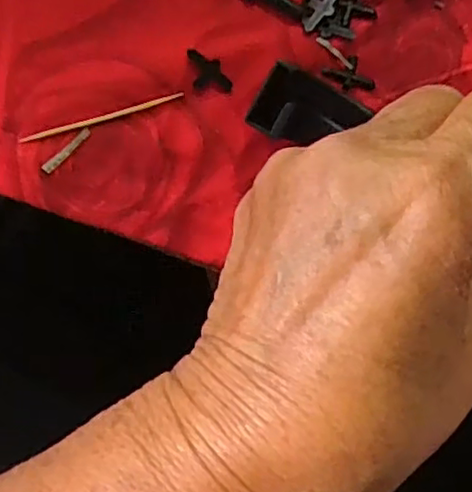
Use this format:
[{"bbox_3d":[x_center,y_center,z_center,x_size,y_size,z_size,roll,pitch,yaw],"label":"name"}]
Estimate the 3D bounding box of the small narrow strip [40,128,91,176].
[{"bbox_3d":[-0.063,-0.036,0.241,0.004,0.004,0.023,44,84,1],"label":"small narrow strip"}]

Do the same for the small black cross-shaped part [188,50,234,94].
[{"bbox_3d":[-0.010,-0.067,0.247,0.017,0.005,0.013,6,85,-3],"label":"small black cross-shaped part"}]

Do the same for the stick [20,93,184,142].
[{"bbox_3d":[-0.050,-0.049,0.243,0.062,0.004,0.004,-16,86,-5],"label":"stick"}]

